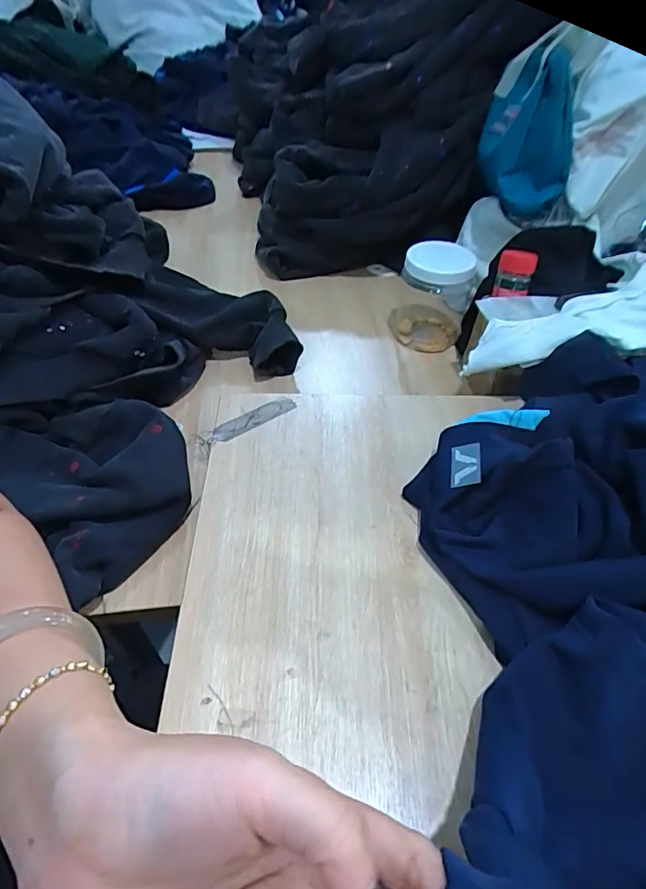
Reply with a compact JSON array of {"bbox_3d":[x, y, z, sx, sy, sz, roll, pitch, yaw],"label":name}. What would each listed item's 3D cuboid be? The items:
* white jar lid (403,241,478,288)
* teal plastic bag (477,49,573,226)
[{"bbox_3d":[0.157,-0.246,0.650,0.090,0.016,0.090,1,48,-2],"label":"white jar lid"},{"bbox_3d":[0.276,-0.418,0.658,0.114,0.161,0.151,11,49,11],"label":"teal plastic bag"}]

